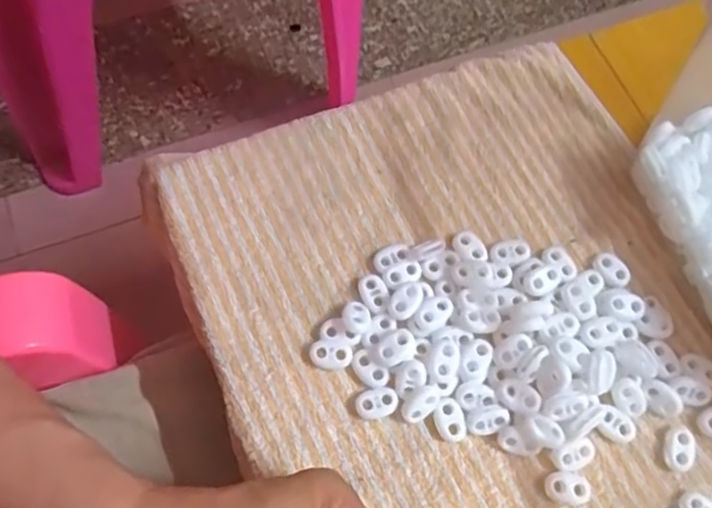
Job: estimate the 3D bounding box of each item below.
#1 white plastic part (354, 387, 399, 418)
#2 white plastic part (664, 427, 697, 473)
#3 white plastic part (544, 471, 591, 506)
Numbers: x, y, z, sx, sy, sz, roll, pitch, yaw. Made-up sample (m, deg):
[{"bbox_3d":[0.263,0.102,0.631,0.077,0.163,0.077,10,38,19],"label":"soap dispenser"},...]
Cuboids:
[{"bbox_3d":[0.011,0.078,0.330,0.022,0.006,0.014,-10,70,-5],"label":"white plastic part"},{"bbox_3d":[0.168,0.101,0.328,0.015,0.006,0.022,17,70,5],"label":"white plastic part"},{"bbox_3d":[0.107,0.118,0.320,0.022,0.007,0.015,5,69,1],"label":"white plastic part"}]

